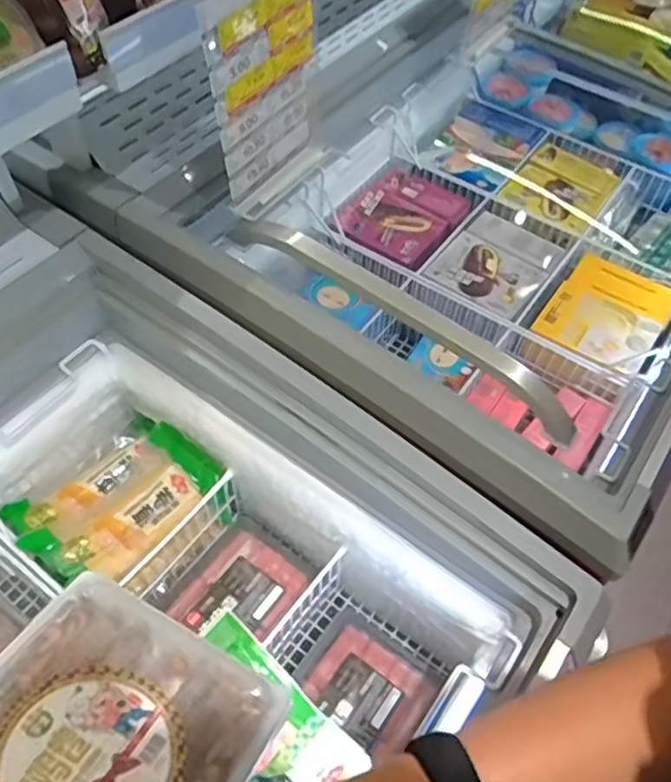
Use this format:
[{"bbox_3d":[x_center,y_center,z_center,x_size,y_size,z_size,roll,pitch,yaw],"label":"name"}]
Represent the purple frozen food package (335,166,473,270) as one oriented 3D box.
[{"bbox_3d":[0.133,-0.335,1.279,0.175,0.037,0.243,32,59,20],"label":"purple frozen food package"}]

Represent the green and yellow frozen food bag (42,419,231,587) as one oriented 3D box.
[{"bbox_3d":[-0.273,0.161,0.920,0.110,0.040,0.245,29,58,18],"label":"green and yellow frozen food bag"}]

